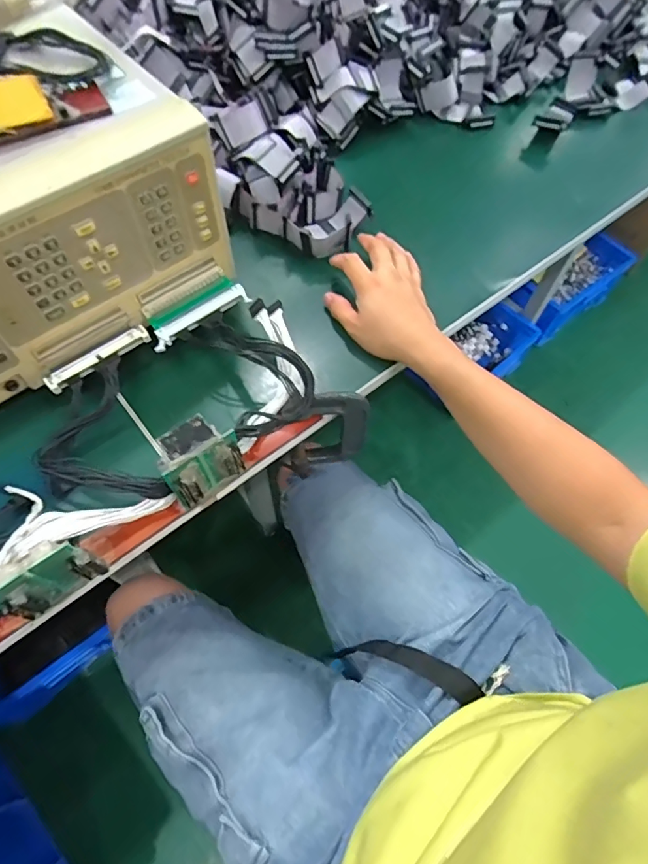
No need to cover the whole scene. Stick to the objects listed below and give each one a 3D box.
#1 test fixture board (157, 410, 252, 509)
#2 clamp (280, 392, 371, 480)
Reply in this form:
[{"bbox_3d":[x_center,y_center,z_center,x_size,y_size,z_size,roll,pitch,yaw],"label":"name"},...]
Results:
[{"bbox_3d":[-0.101,0.027,0.407,0.064,0.079,0.043,-35,69,-18],"label":"test fixture board"},{"bbox_3d":[0.001,0.007,0.522,0.085,0.183,0.026,-15,64,-10],"label":"clamp"}]

